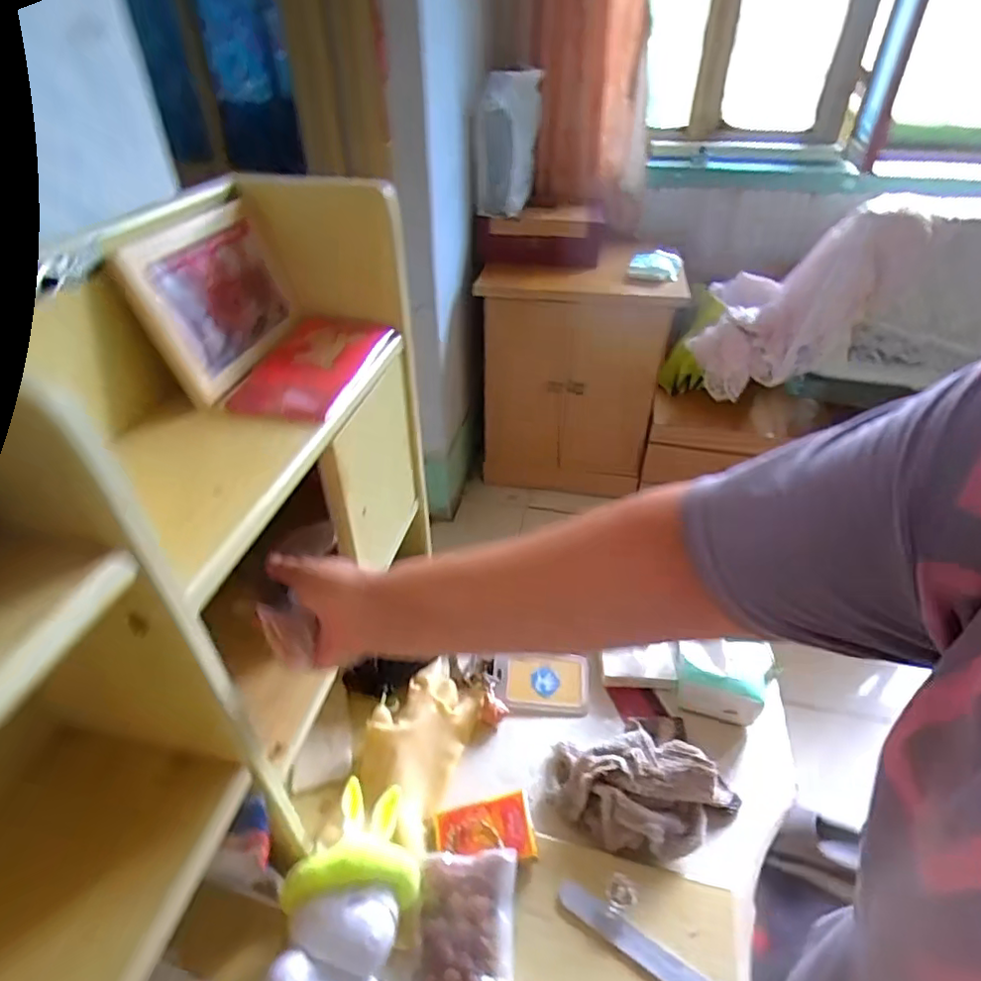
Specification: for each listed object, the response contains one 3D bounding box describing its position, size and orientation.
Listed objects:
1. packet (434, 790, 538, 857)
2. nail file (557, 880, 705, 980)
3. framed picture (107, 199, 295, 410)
[{"bbox_3d":[-0.006,0.310,0.524,0.086,0.012,0.055,-7,39,-8],"label":"packet"},{"bbox_3d":[0.135,0.379,0.466,0.176,0.004,0.019,26,54,22],"label":"nail file"},{"bbox_3d":[-0.229,-0.169,0.491,0.016,0.118,0.167,-8,39,21],"label":"framed picture"}]

